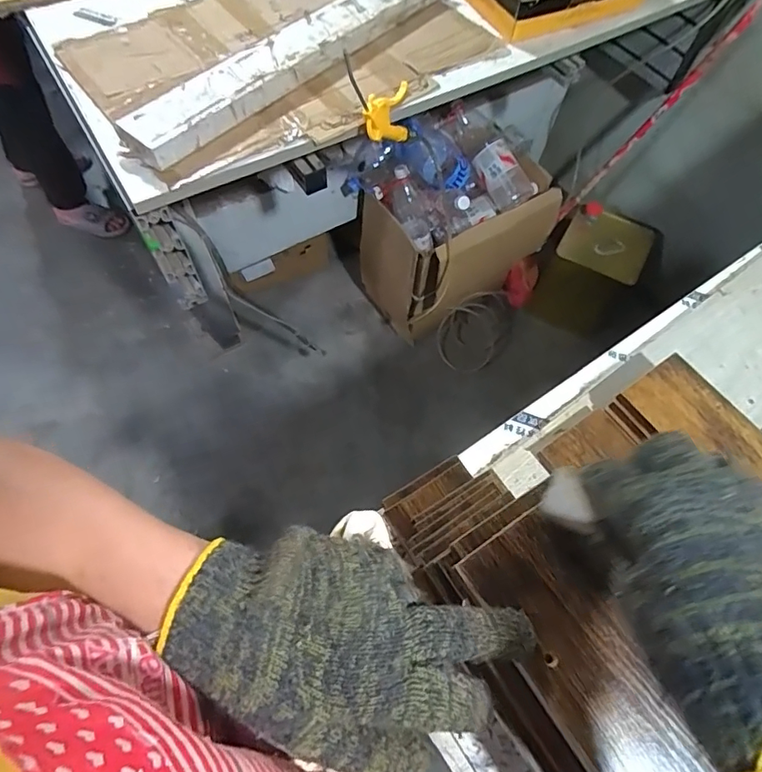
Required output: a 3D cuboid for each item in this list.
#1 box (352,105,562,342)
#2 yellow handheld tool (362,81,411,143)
[{"bbox_3d":[0.192,-0.439,1.375,0.449,0.551,0.354,-31,69,-16],"label":"box"},{"bbox_3d":[0.017,-0.427,0.758,0.025,0.082,0.142,28,33,11],"label":"yellow handheld tool"}]

